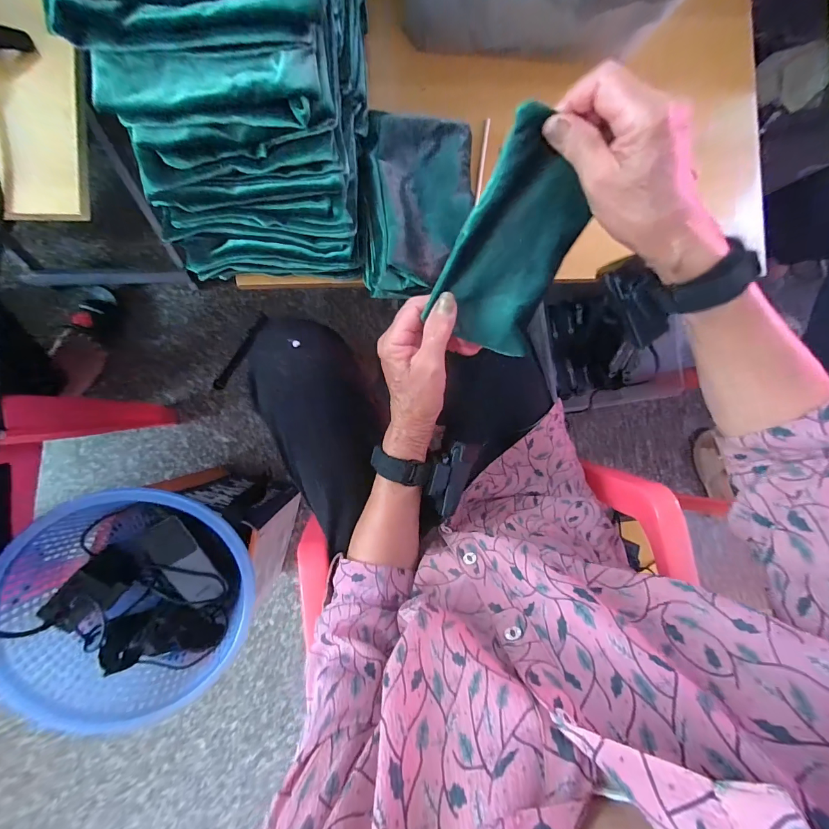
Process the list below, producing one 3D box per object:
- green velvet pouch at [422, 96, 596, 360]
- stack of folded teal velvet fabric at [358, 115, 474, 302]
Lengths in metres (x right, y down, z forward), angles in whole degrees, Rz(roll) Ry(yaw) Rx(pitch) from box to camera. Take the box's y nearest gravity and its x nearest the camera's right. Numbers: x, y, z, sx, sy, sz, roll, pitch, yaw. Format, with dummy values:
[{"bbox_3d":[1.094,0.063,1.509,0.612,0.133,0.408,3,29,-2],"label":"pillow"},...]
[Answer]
[{"bbox_3d":[0.081,-0.134,0.299,0.087,0.027,0.158,24,106,-5],"label":"green velvet pouch"},{"bbox_3d":[0.002,-0.201,0.369,0.107,0.039,0.162,-2,90,-6],"label":"stack of folded teal velvet fabric"}]

